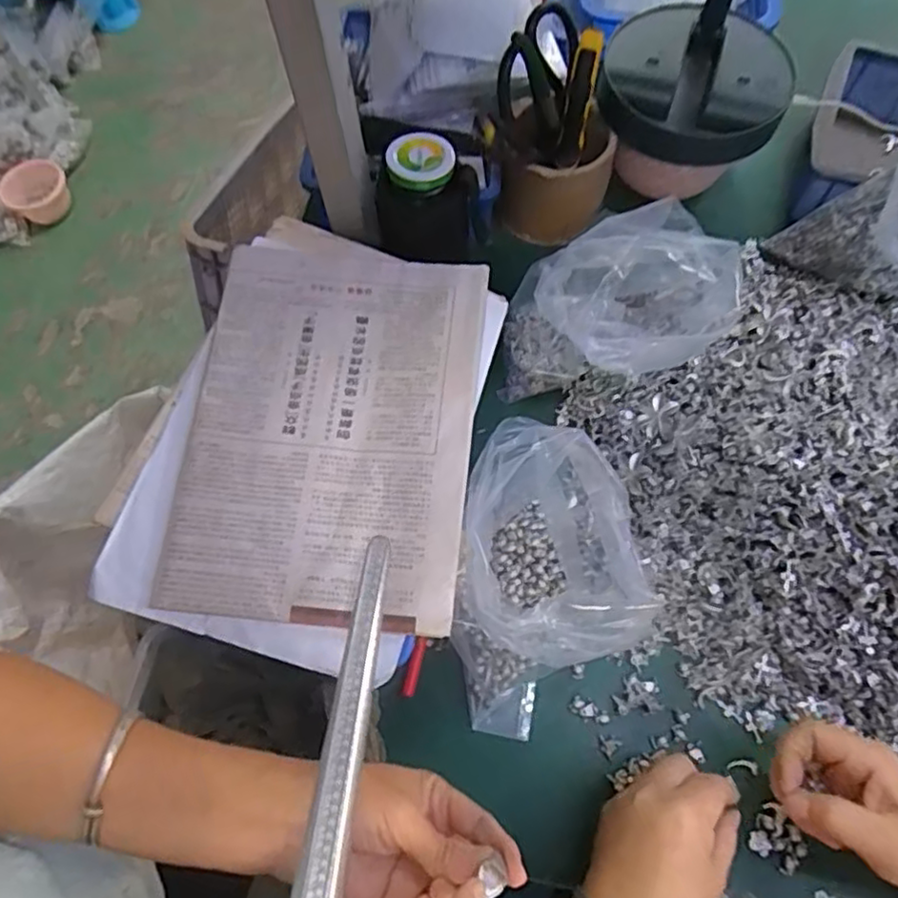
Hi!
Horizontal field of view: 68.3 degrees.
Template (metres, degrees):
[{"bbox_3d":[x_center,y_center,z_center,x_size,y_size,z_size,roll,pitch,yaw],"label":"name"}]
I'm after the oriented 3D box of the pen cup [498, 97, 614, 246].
[{"bbox_3d":[0.097,-0.250,0.610,0.098,0.094,0.074,3,67,5],"label":"pen cup"}]

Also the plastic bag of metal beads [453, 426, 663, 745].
[{"bbox_3d":[0.059,0.086,0.457,0.126,0.127,0.180,-13,67,-2],"label":"plastic bag of metal beads"}]

